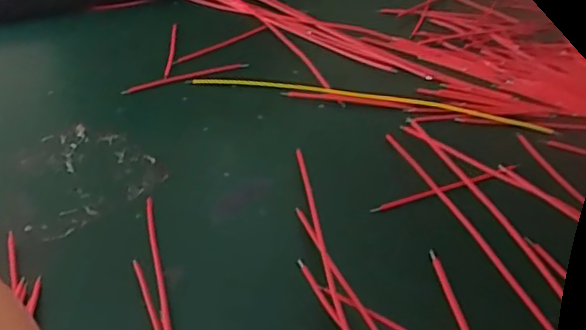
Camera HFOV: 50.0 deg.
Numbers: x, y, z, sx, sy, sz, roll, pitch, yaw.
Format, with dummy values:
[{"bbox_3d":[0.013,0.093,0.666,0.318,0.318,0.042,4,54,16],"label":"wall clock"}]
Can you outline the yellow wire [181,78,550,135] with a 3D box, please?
[{"bbox_3d":[0.023,-0.023,0.223,0.129,0.007,0.004,8,36,16],"label":"yellow wire"}]

